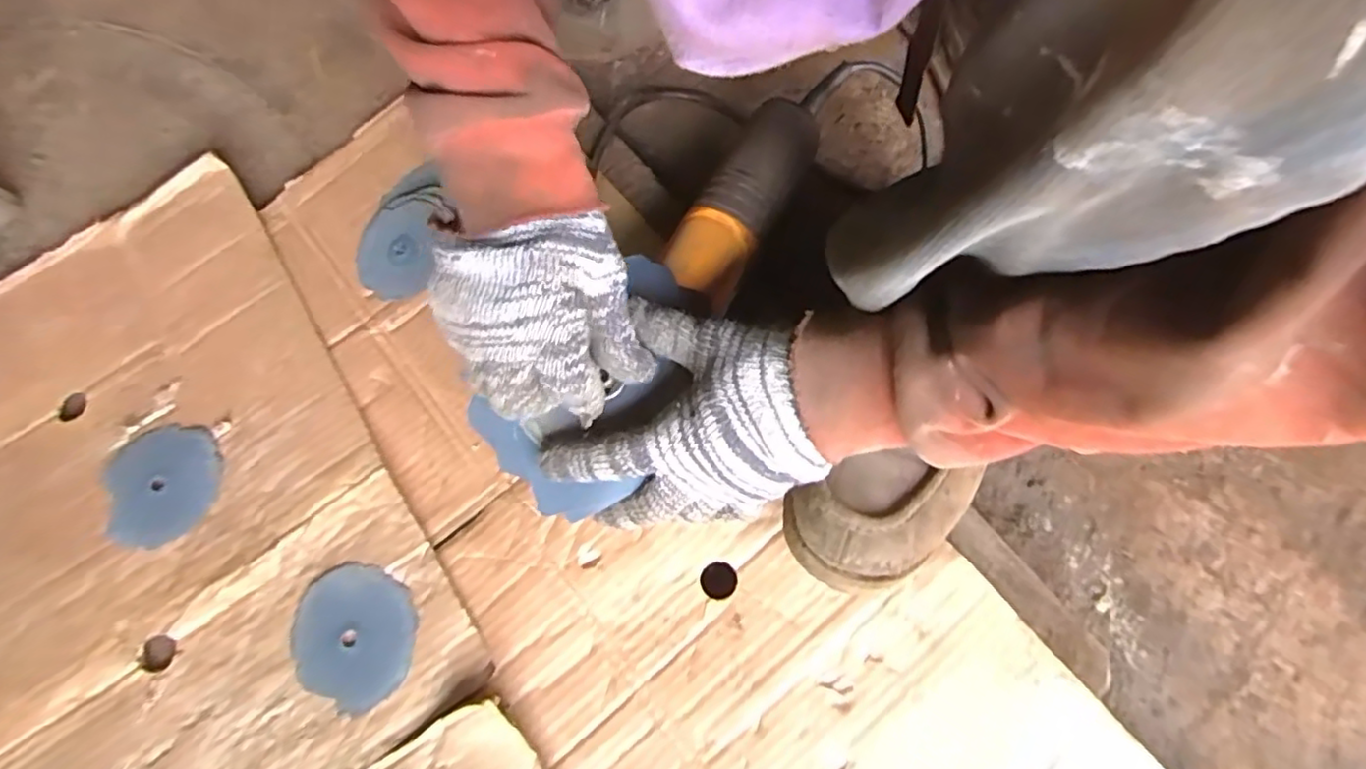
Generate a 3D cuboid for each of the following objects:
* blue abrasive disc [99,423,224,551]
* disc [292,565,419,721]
[{"bbox_3d":[-0.391,0.074,0.478,0.081,0.008,0.088,-1,73,2],"label":"blue abrasive disc"},{"bbox_3d":[-0.227,0.172,0.441,0.089,0.004,0.085,-1,73,2],"label":"disc"}]

